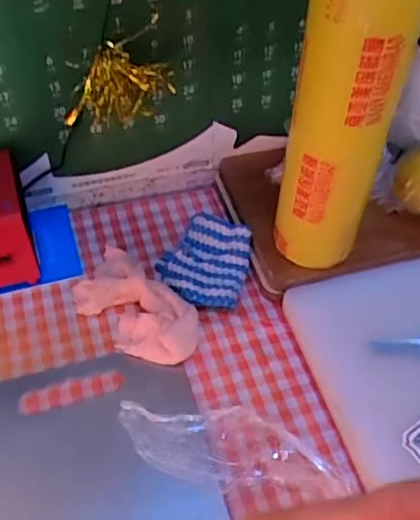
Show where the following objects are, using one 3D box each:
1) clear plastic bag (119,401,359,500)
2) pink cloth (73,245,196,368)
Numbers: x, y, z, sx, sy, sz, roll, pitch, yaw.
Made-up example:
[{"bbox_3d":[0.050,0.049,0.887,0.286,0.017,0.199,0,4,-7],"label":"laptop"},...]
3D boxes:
[{"bbox_3d":[0.017,0.179,0.578,0.216,0.037,0.079,6,51,3],"label":"clear plastic bag"},{"bbox_3d":[-0.085,0.048,0.669,0.175,0.033,0.086,38,59,25],"label":"pink cloth"}]

